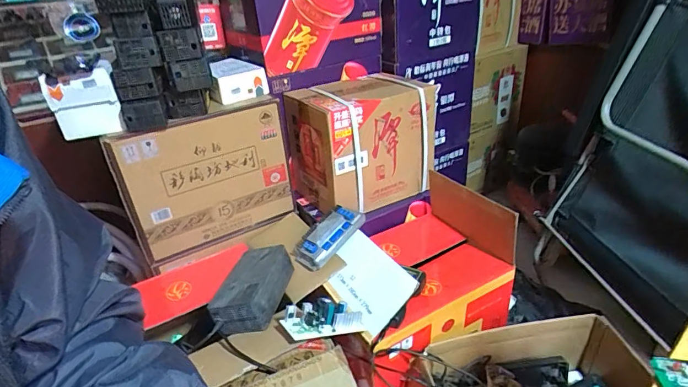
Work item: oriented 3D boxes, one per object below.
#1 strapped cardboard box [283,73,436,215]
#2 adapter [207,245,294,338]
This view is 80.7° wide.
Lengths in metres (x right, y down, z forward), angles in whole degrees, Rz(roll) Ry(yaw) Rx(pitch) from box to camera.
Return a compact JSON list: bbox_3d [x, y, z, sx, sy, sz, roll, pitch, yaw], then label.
[{"bbox_3d":[0.048,-0.137,1.078,0.322,0.285,0.214,-20,33,-25],"label":"strapped cardboard box"},{"bbox_3d":[-0.187,0.192,0.835,0.116,0.068,0.203,-8,26,16],"label":"adapter"}]

